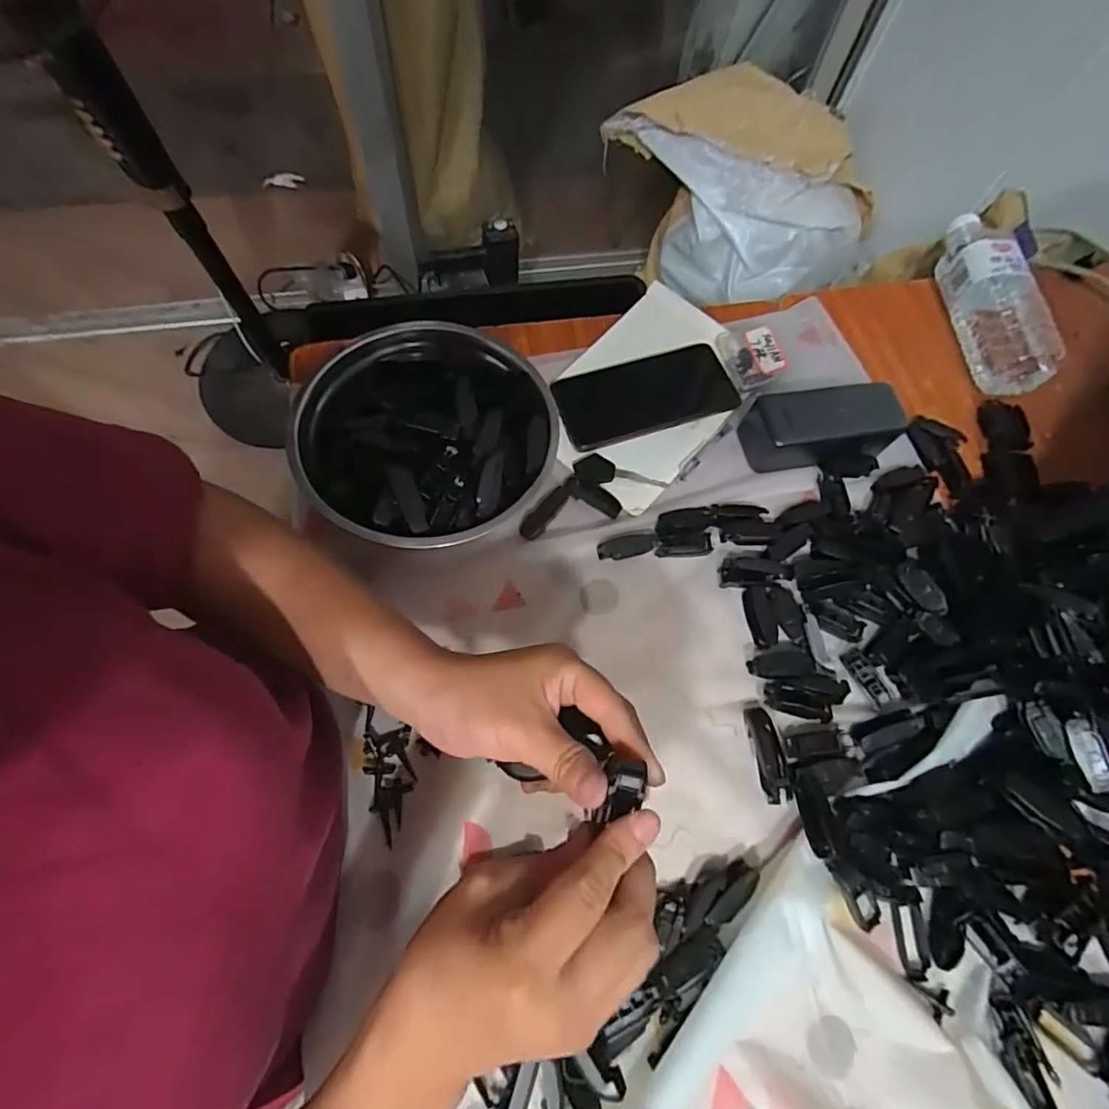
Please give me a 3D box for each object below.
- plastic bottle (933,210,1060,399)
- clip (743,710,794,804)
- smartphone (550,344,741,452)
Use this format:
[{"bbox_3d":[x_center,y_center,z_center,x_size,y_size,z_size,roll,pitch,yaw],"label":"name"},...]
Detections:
[{"bbox_3d":[0.446,-0.266,0.550,0.061,0.054,0.205,0,68,-4],"label":"plastic bottle"},{"bbox_3d":[0.159,0.147,0.397,0.024,0.022,0.066,-3,68,-5],"label":"clip"},{"bbox_3d":[0.087,-0.151,0.509,0.169,0.005,0.076,-17,75,-10],"label":"smartphone"}]

